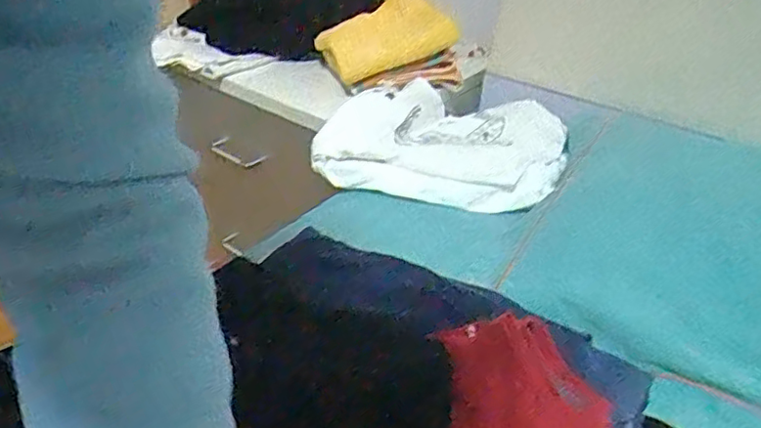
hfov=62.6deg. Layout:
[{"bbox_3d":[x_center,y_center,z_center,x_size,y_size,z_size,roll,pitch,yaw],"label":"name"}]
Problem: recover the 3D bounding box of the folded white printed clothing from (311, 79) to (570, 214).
[{"bbox_3d":[0.087,-0.104,0.851,0.314,0.045,0.275,13,35,15],"label":"folded white printed clothing"}]

